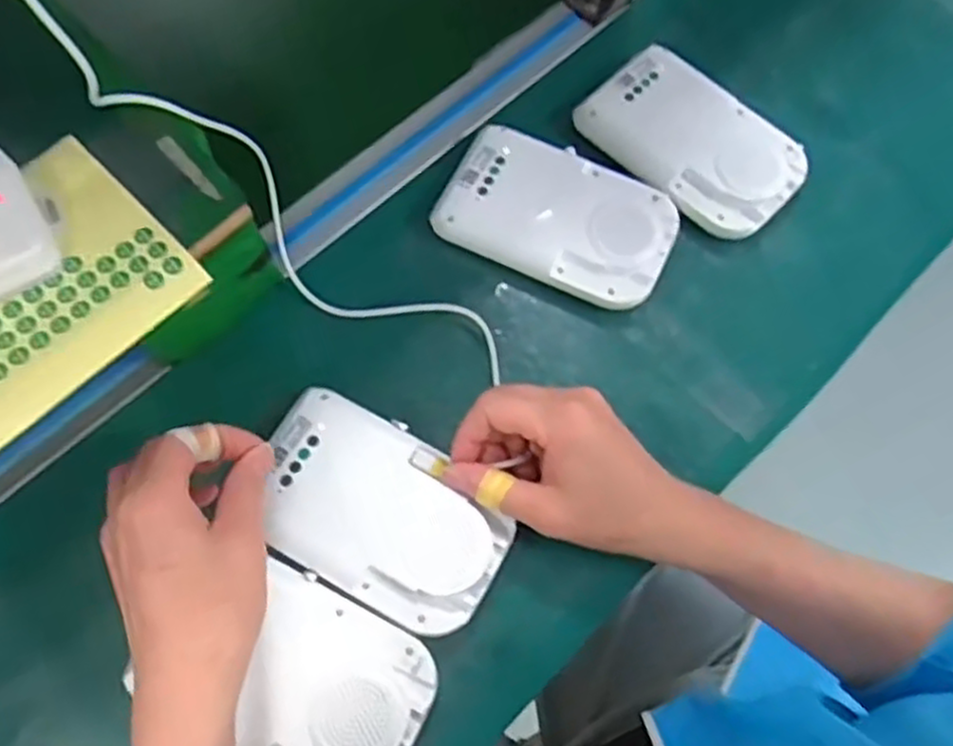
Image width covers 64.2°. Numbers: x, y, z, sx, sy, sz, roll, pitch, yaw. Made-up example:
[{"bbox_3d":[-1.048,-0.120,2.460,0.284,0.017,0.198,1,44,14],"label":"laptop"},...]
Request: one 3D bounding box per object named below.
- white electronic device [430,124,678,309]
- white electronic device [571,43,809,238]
[{"bbox_3d":[0.056,-0.108,0.514,0.150,0.023,0.094,25,70,6],"label":"white electronic device"},{"bbox_3d":[0.154,-0.165,0.535,0.151,0.022,0.090,40,73,11],"label":"white electronic device"}]

